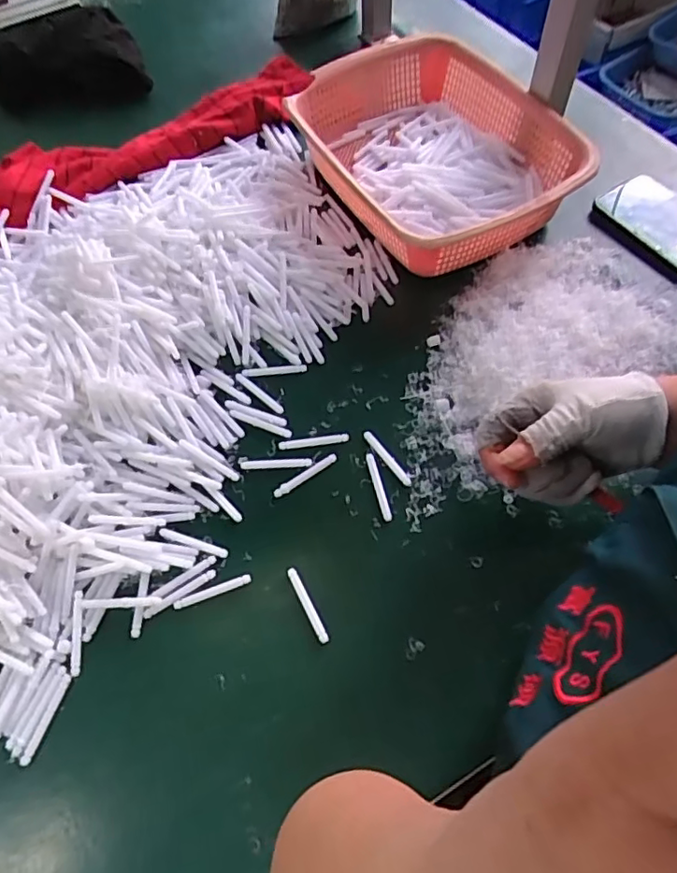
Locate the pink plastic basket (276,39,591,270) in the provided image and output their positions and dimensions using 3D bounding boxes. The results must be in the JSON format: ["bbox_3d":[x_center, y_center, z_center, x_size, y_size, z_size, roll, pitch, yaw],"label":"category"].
[{"bbox_3d":[0.103,-0.299,0.623,0.220,0.082,0.296,-26,64,-11],"label":"pink plastic basket"}]

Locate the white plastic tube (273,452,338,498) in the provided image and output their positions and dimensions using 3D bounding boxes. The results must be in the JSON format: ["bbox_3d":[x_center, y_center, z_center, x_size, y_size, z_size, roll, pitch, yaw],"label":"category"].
[{"bbox_3d":[-0.028,0.032,0.486,0.060,0.005,0.008,-31,65,-13],"label":"white plastic tube"}]

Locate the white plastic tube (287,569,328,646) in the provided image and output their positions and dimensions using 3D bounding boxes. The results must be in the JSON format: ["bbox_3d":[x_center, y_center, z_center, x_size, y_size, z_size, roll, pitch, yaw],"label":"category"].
[{"bbox_3d":[-0.023,0.124,0.431,0.007,0.004,0.059,-26,64,-11],"label":"white plastic tube"}]

